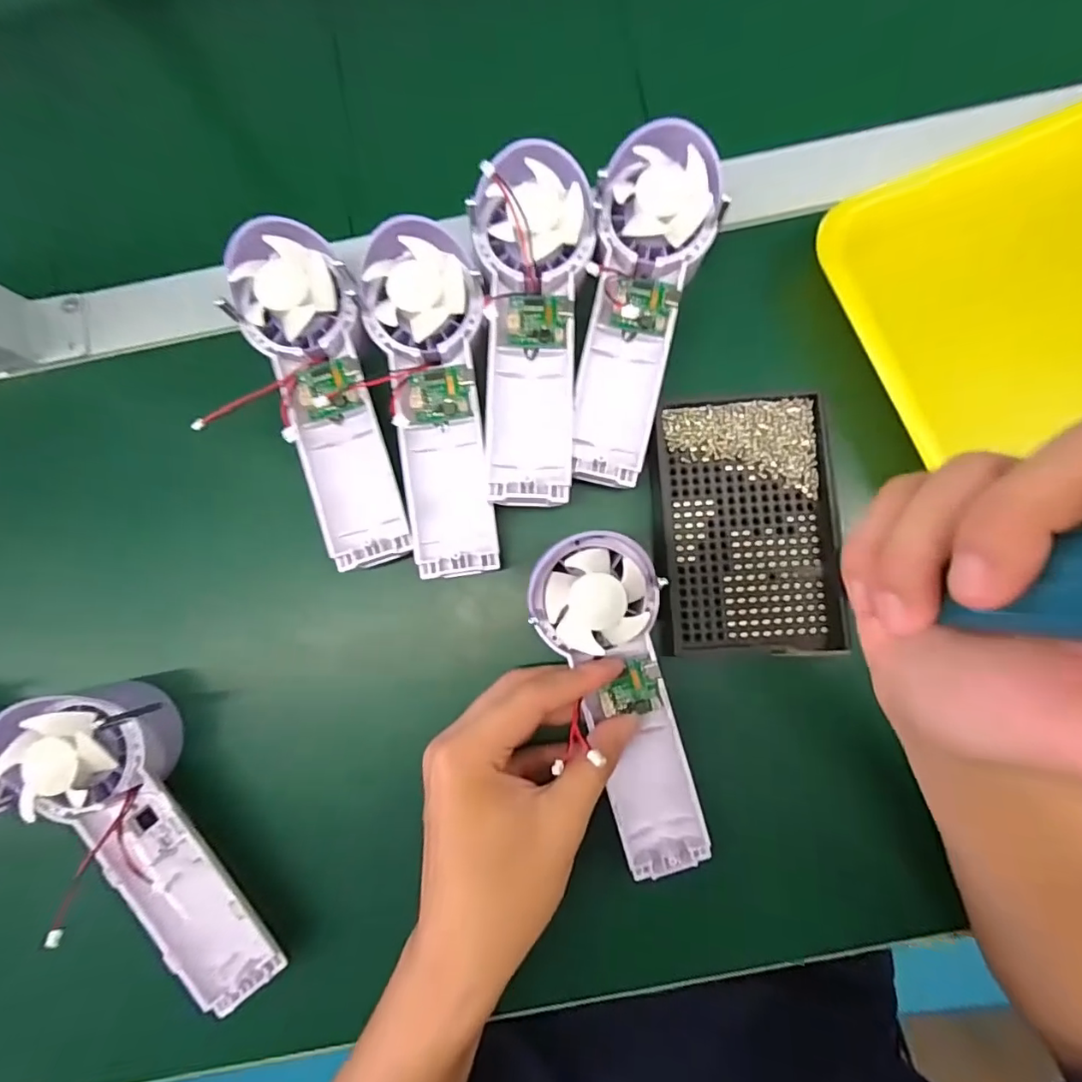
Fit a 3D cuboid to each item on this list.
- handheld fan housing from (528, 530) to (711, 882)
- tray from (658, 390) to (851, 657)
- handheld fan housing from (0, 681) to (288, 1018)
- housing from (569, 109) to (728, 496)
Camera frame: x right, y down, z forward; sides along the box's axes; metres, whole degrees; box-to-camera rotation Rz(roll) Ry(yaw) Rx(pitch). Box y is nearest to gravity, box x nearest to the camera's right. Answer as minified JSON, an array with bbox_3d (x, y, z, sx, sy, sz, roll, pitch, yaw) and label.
[{"bbox_3d":[0.041,0.082,0.262,0.062,0.032,0.170,-15,99,0],"label":"handheld fan housing"},{"bbox_3d":[0.110,-0.009,0.282,0.088,0.011,0.133,-4,85,1],"label":"tray"},{"bbox_3d":[-0.197,0.152,0.263,0.068,0.045,0.173,-34,85,-1],"label":"handheld fan housing"},{"bbox_3d":[0.050,-0.116,0.274,0.059,0.036,0.171,11,86,3],"label":"housing"}]

